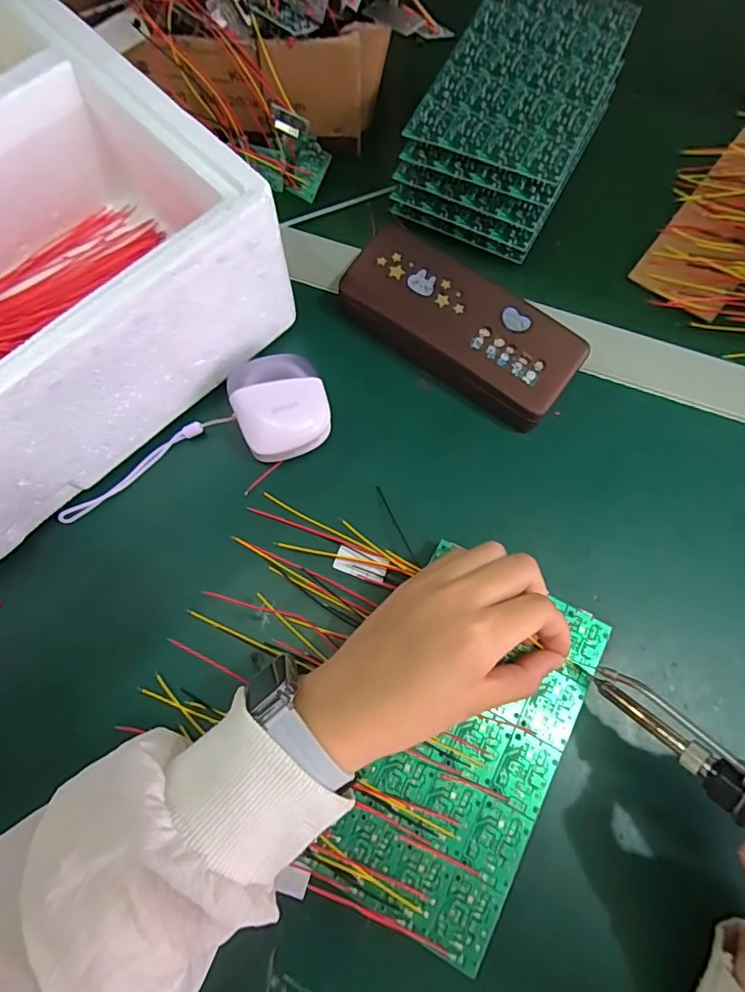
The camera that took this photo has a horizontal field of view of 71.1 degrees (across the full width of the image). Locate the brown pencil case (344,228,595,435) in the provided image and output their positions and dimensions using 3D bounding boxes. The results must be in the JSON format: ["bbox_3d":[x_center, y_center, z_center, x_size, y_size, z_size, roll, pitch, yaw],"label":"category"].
[{"bbox_3d":[0.051,-0.102,0.329,0.151,0.042,0.067,35,75,11],"label":"brown pencil case"}]

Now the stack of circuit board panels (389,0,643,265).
[{"bbox_3d":[0.102,-0.266,0.372,0.106,0.076,0.174,26,73,8],"label":"stack of circuit board panels"}]

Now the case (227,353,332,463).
[{"bbox_3d":[-0.056,-0.054,0.316,0.053,0.036,0.060,-24,73,-8],"label":"case"}]

